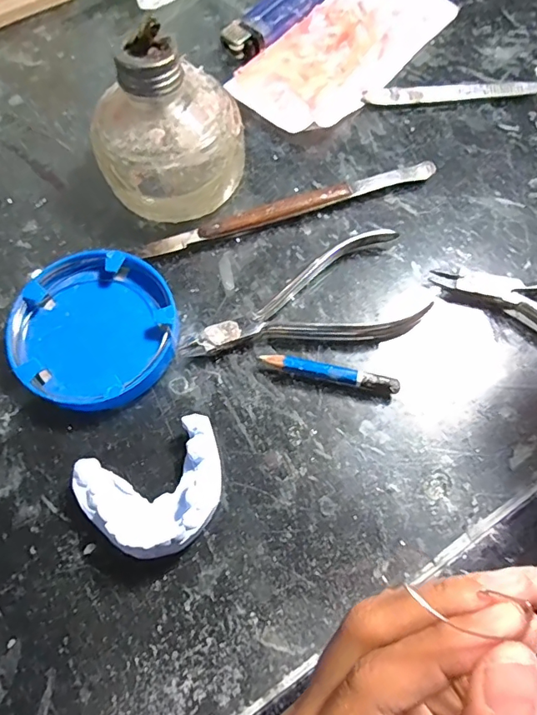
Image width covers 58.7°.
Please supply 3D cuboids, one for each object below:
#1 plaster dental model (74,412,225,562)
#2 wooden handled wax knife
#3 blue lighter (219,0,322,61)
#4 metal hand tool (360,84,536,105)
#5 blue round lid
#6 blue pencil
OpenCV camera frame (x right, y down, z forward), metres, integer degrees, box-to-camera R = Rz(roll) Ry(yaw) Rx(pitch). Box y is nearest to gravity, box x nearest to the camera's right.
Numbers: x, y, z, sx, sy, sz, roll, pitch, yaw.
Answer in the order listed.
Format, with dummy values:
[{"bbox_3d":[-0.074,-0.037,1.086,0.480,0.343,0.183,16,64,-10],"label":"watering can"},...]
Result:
[{"bbox_3d":[-0.047,0.057,0.201,0.060,0.029,0.049,-23,71,-5],"label":"plaster dental model"},{"bbox_3d":[0.011,-0.079,0.256,0.162,0.011,0.010,-17,71,-3],"label":"wooden handled wax knife"},{"bbox_3d":[0.005,-0.216,0.303,0.025,0.014,0.081,42,78,15],"label":"blue lighter"},{"bbox_3d":[0.130,-0.157,0.280,0.146,0.006,0.014,-4,71,1],"label":"metal hand tool"},{"bbox_3d":[-0.084,-0.014,0.234,0.076,0.015,0.081,-1,71,2],"label":"blue round lid"},{"bbox_3d":[0.029,0.008,0.225,0.063,0.010,0.007,12,72,7],"label":"blue pencil"}]

